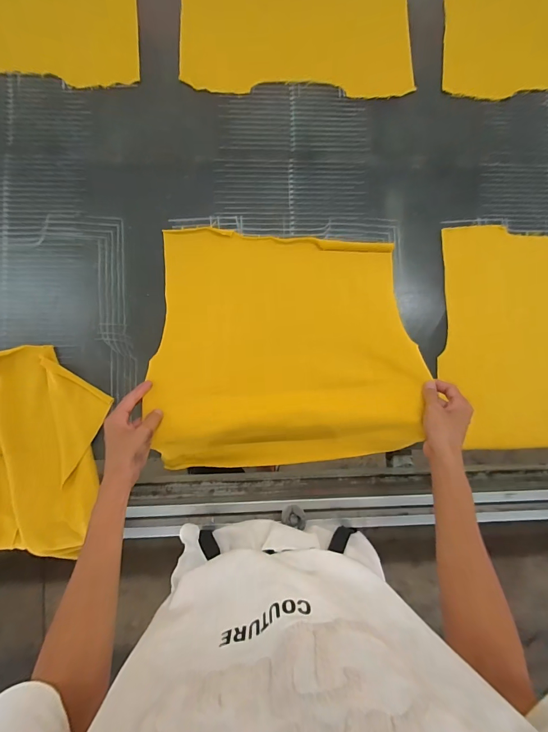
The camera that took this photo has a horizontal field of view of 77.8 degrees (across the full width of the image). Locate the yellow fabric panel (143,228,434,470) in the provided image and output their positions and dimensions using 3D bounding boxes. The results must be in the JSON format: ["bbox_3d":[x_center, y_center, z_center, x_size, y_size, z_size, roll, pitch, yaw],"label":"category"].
[{"bbox_3d":[0.019,-0.040,0.571,0.429,0.057,0.400,-4,85,-2],"label":"yellow fabric panel"}]

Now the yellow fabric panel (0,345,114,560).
[{"bbox_3d":[-0.378,0.128,0.542,0.211,0.036,0.313,5,85,-2],"label":"yellow fabric panel"}]

